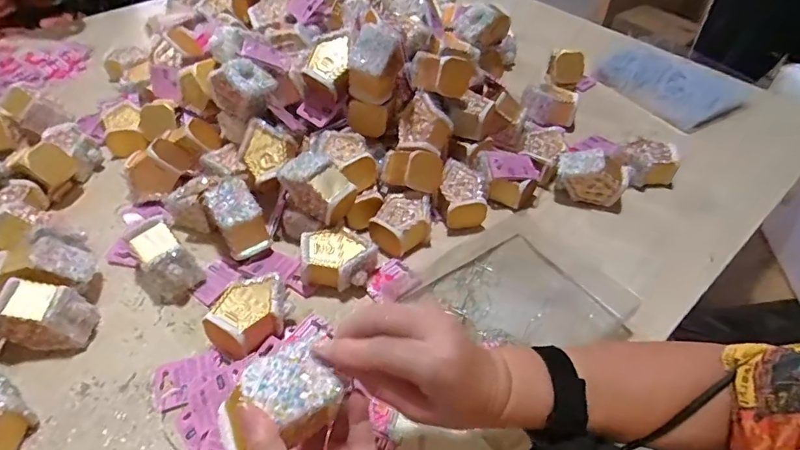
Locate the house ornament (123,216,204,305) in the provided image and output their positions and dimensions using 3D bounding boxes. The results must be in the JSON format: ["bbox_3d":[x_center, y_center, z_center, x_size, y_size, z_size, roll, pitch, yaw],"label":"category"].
[{"bbox_3d":[-0.258,0.040,0.510,0.067,0.075,0.057,32,55,25],"label":"house ornament"}]

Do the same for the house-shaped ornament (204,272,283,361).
[{"bbox_3d":[-0.154,0.093,0.473,0.064,0.047,0.082,26,47,15],"label":"house-shaped ornament"}]

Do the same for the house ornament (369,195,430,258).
[{"bbox_3d":[0.004,-0.001,0.573,0.062,0.044,0.073,36,56,27],"label":"house ornament"}]

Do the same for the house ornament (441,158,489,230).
[{"bbox_3d":[0.081,-0.038,0.606,0.056,0.052,0.081,2,48,0],"label":"house ornament"}]

